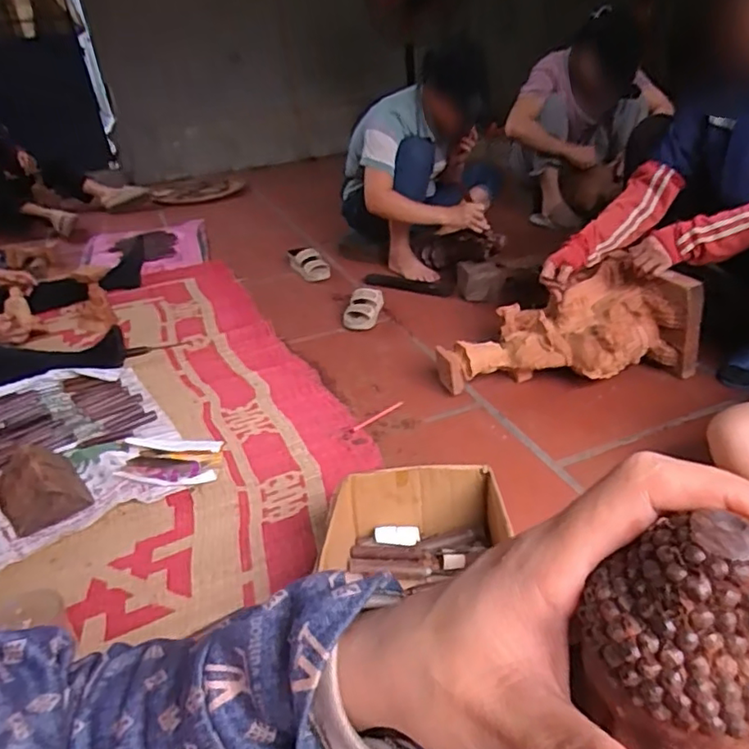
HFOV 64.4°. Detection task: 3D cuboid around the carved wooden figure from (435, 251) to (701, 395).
[{"bbox_3d":[0.400,-0.101,1.307,0.527,0.181,0.250,-6,30,1],"label":"carved wooden figure"}]

